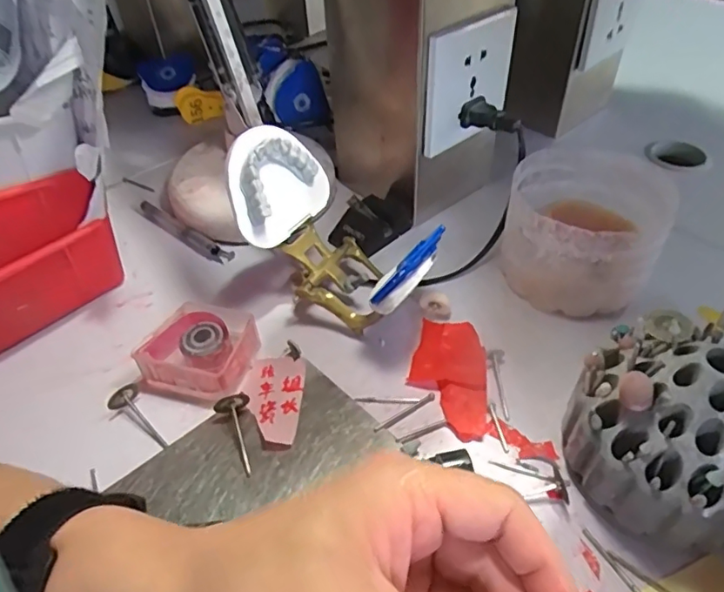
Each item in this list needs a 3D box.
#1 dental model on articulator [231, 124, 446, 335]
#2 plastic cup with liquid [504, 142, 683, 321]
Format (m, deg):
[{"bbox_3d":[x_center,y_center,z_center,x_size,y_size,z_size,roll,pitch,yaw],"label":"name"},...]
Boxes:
[{"bbox_3d":[-0.013,-0.037,0.356,0.134,0.112,0.070,19,50,21],"label":"dental model on articulator"},{"bbox_3d":[0.154,-0.046,0.385,0.095,0.074,0.103,-2,46,2],"label":"plastic cup with liquid"}]

